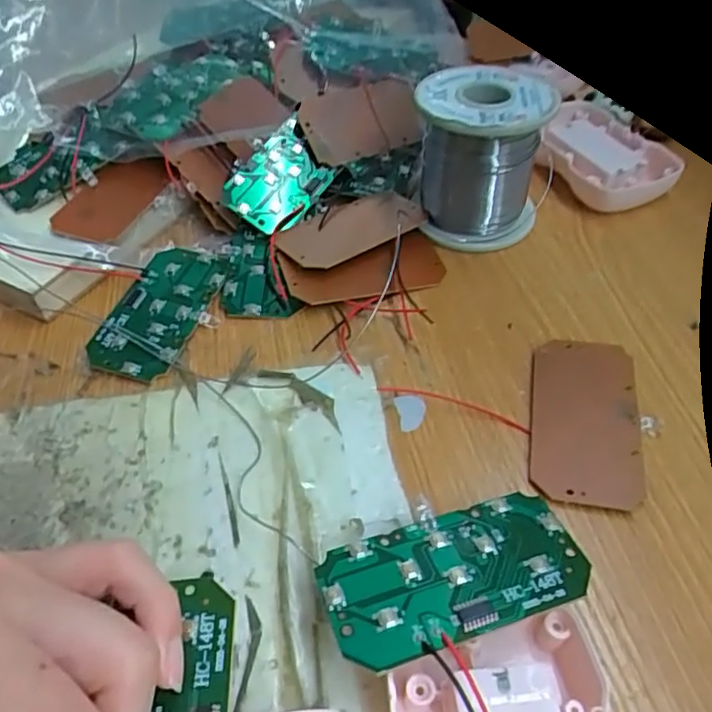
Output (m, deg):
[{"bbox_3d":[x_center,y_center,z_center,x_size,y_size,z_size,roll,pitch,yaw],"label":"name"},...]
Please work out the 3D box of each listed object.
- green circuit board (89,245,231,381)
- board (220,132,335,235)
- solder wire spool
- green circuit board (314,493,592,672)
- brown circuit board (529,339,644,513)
[{"bbox_3d":[-0.085,-0.021,0.272,0.037,0.008,0.073,12,49,12],"label":"green circuit board"},{"bbox_3d":[-0.038,-0.085,0.308,0.038,0.007,0.054,42,63,-2],"label":"board"},{"bbox_3d":[0.058,-0.095,0.298,0.060,0.064,0.058,-1,48,1],"label":"solder wire spool"},{"bbox_3d":[0.028,0.061,0.175,0.073,0.004,0.036,-12,40,-14],"label":"green circuit board"},{"bbox_3d":[0.084,0.022,0.230,0.037,0.005,0.073,9,48,9],"label":"brown circuit board"}]

